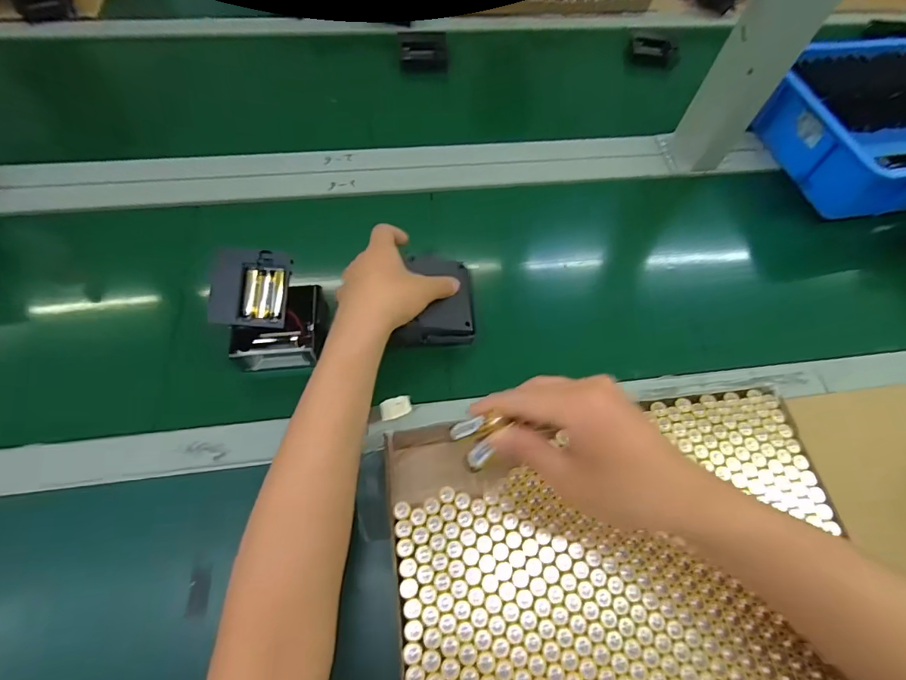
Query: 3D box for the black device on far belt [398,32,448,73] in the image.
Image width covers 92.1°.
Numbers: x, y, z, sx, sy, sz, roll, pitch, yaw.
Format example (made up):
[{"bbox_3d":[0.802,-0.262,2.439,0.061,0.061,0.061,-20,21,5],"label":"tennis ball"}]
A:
[{"bbox_3d":[-0.051,-0.486,0.737,0.081,0.035,0.055,-5,64,-6],"label":"black device on far belt"}]

